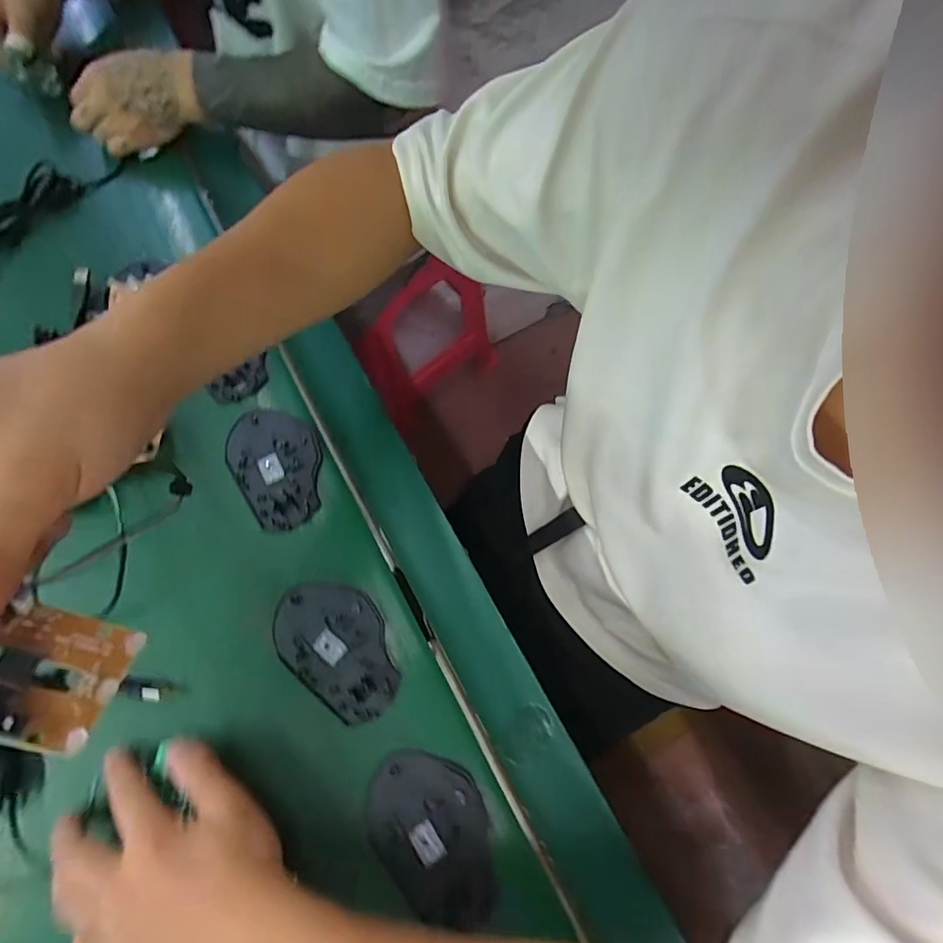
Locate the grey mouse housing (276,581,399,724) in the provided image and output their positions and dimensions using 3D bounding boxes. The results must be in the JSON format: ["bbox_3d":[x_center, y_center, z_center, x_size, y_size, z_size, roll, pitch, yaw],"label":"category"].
[{"bbox_3d":[-0.100,0.130,0.369,0.109,0.006,0.073,39,74,11],"label":"grey mouse housing"}]

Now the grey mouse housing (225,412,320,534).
[{"bbox_3d":[-0.164,-0.007,0.415,0.076,0.006,0.110,-33,75,-12],"label":"grey mouse housing"}]

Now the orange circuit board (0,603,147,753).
[{"bbox_3d":[-0.155,0.069,0.169,0.057,0.011,0.045,31,31,-26],"label":"orange circuit board"}]

